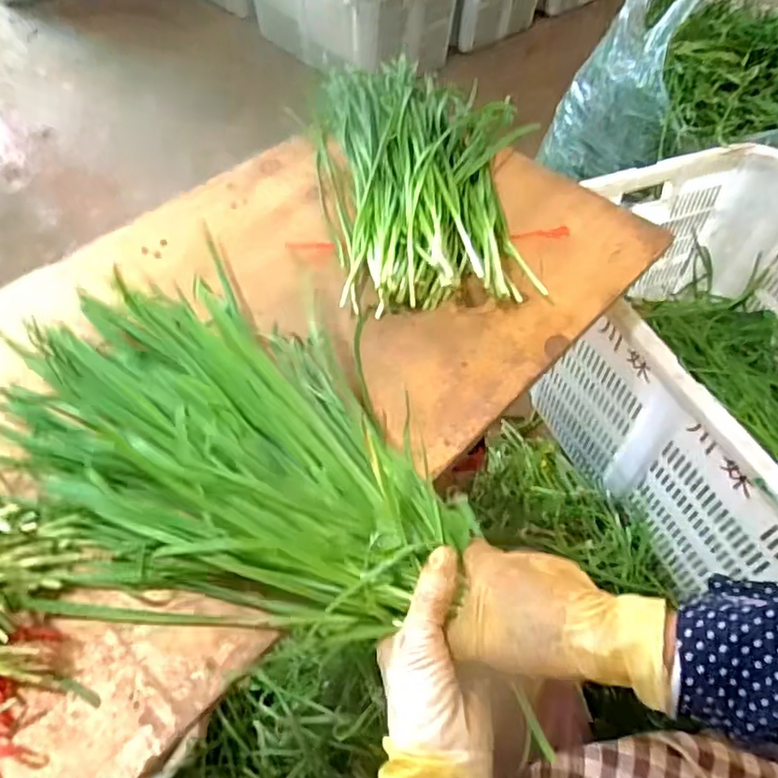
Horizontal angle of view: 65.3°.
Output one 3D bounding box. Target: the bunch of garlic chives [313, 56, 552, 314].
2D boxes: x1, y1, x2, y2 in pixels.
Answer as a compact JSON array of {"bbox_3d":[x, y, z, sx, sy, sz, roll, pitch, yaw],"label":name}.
[{"bbox_3d":[0.037,-0.266,0.717,0.240,0.067,0.421,1,52,-4],"label":"bunch of garlic chives"}]

